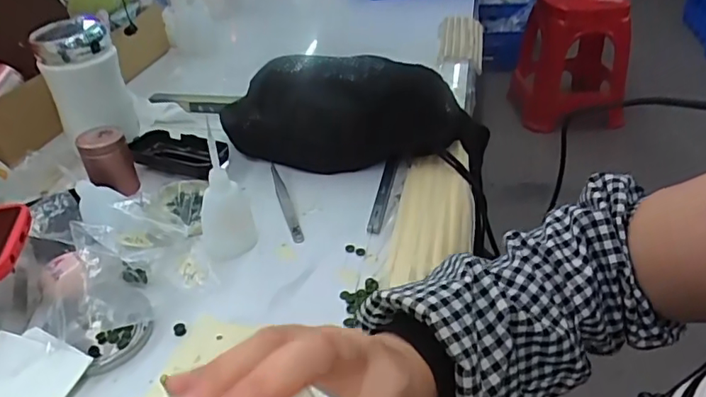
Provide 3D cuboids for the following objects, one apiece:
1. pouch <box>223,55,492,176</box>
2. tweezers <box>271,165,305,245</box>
[{"bbox_3d":[0.003,-0.104,0.598,0.286,0.110,0.092,-2,36,3],"label":"pouch"},{"bbox_3d":[-0.069,-0.001,0.545,0.012,0.004,0.132,-11,38,-14],"label":"tweezers"}]

